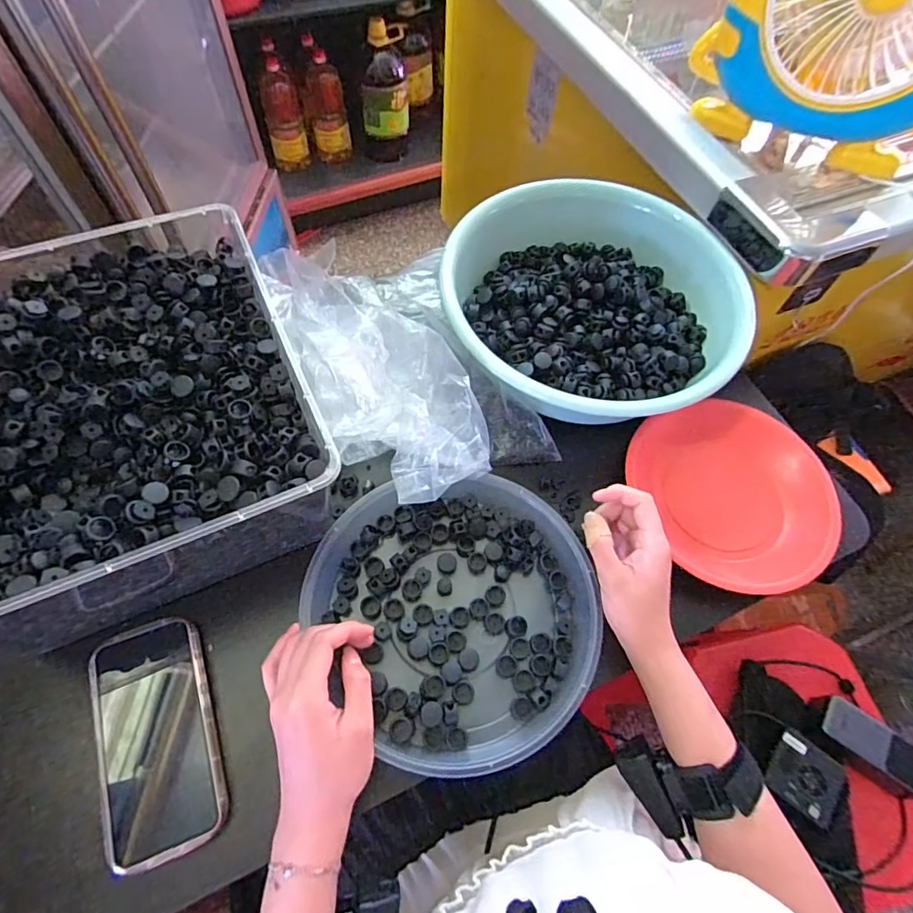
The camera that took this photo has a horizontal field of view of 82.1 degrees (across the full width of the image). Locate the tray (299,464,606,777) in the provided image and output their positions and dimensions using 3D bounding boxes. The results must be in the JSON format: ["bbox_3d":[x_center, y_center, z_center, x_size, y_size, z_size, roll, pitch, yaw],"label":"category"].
[{"bbox_3d":[-0.004,0.130,0.438,0.229,0.041,0.222,0,63,-4],"label":"tray"}]

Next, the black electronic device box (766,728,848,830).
[{"bbox_3d":[0.417,0.380,0.618,0.081,0.020,0.080,42,68,17],"label":"black electronic device box"}]

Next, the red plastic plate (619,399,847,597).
[{"bbox_3d":[0.263,0.034,0.499,0.168,0.038,0.182,2,63,-3],"label":"red plastic plate"}]

